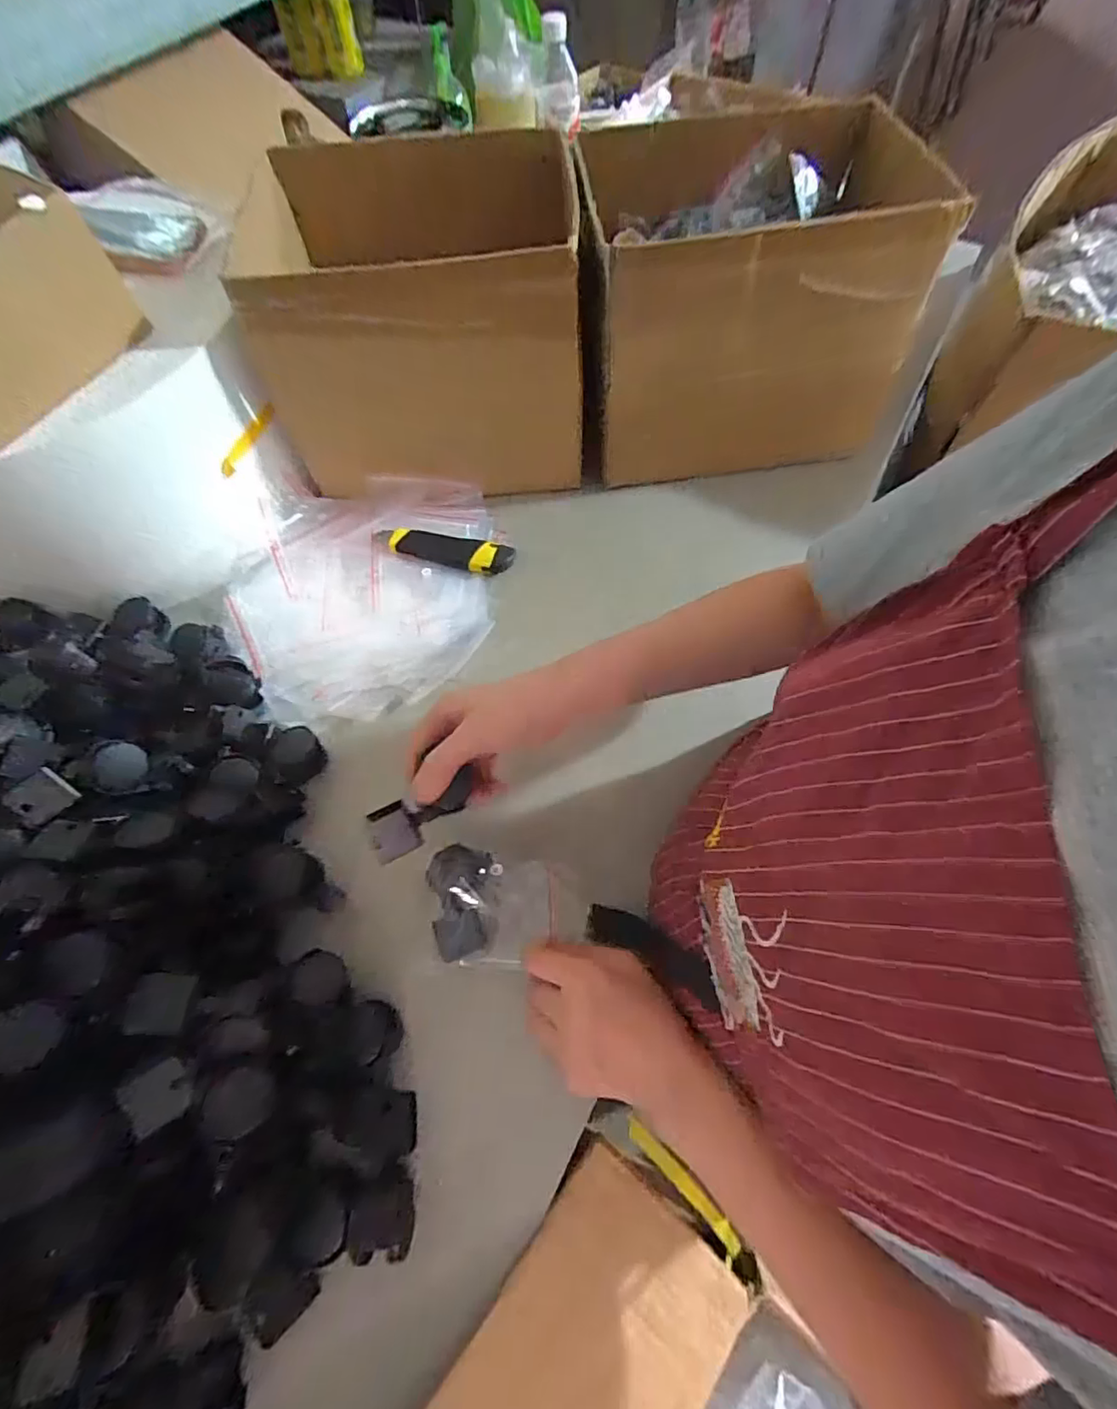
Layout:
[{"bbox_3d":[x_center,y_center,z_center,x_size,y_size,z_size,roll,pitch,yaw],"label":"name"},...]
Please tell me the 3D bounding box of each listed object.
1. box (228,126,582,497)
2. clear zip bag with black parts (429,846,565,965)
[{"bbox_3d":[-0.145,-0.464,0.636,0.310,0.251,0.360,-6,65,-1],"label":"box"},{"bbox_3d":[-0.051,0.163,0.449,0.110,0.024,0.082,11,64,2],"label":"clear zip bag with black parts"}]

